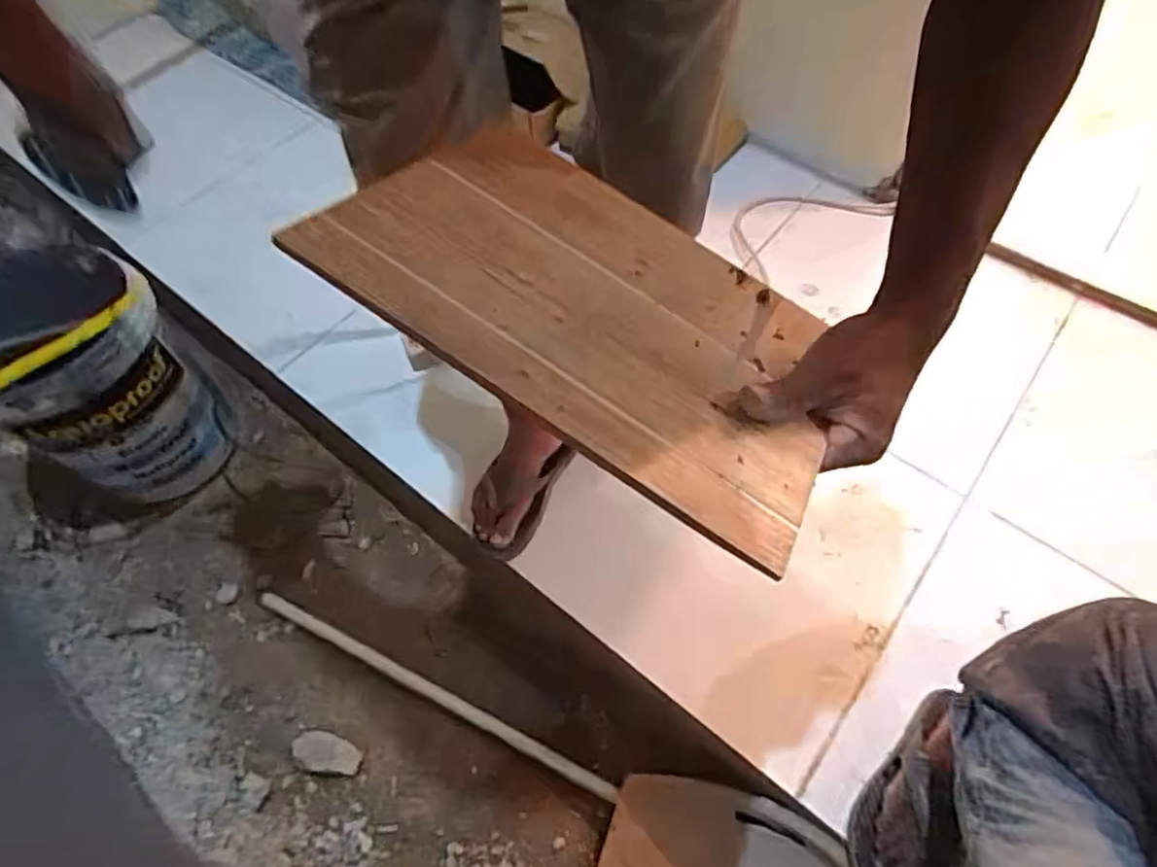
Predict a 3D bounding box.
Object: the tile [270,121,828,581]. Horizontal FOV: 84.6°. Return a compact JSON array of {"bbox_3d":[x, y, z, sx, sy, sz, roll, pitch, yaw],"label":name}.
[{"bbox_3d":[0.015,-0.082,0.395,0.309,0.008,0.219,33,49,4],"label":"tile"}]

